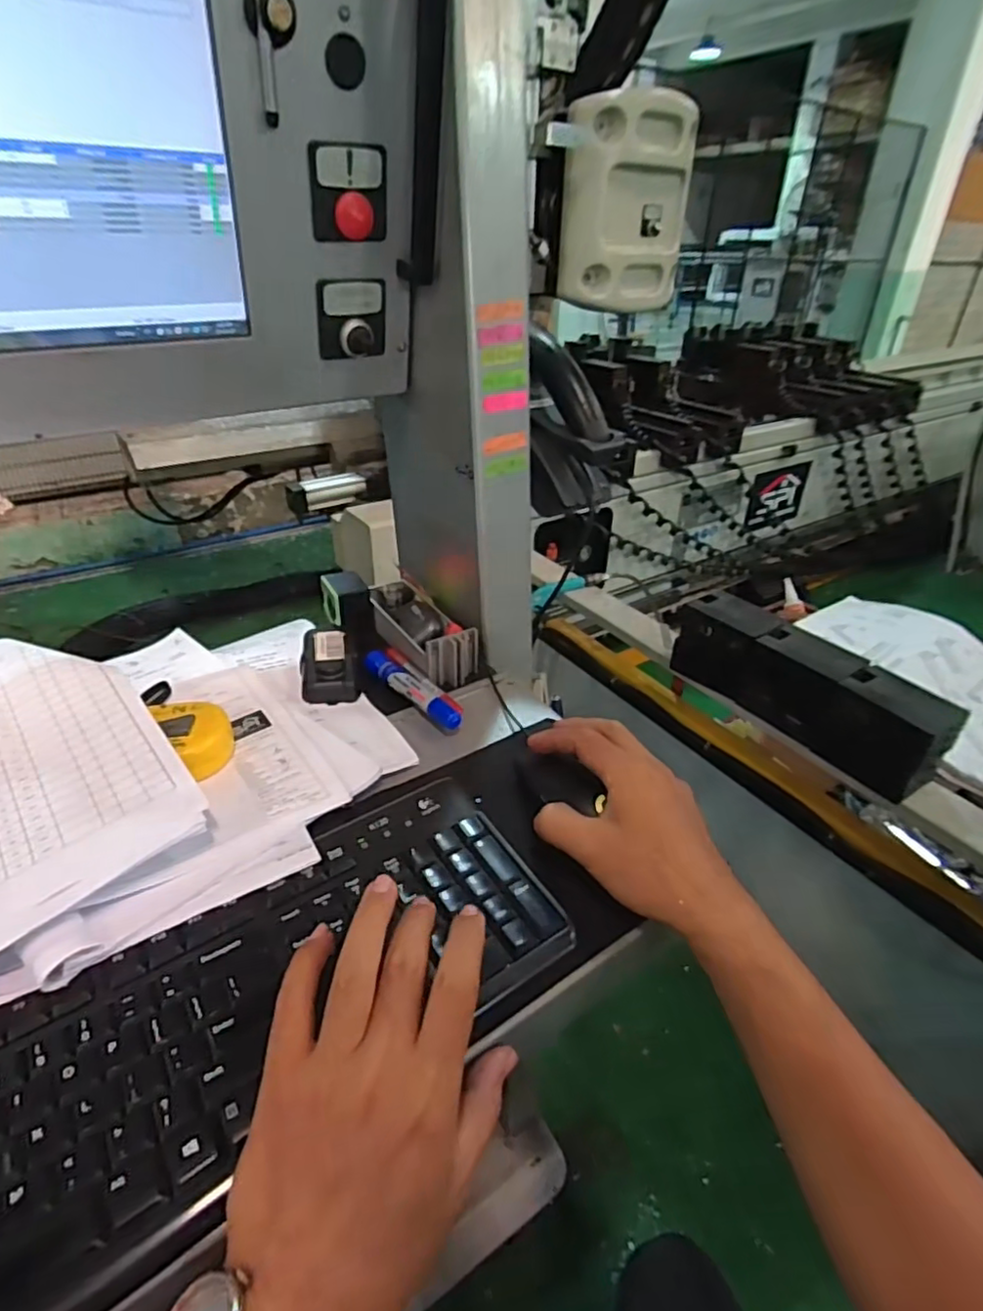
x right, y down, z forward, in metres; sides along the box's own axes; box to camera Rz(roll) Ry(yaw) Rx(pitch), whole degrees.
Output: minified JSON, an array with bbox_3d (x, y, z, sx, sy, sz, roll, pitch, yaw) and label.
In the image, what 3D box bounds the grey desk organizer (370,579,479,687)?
[{"bbox_3d":[-0.072,-0.029,0.635,0.058,0.045,0.153,-19,38,-28],"label":"grey desk organizer"}]

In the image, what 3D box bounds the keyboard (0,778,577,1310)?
[{"bbox_3d":[-0.168,0.194,0.308,0.436,0.021,0.153,-23,40,-30],"label":"keyboard"}]

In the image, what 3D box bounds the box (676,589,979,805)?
[{"bbox_3d":[0.470,0.040,0.986,0.105,0.134,0.418,-18,38,-26],"label":"box"}]

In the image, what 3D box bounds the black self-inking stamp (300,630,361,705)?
[{"bbox_3d":[-0.148,0.006,0.581,0.049,0.024,0.099,-8,34,-14],"label":"black self-inking stamp"}]

